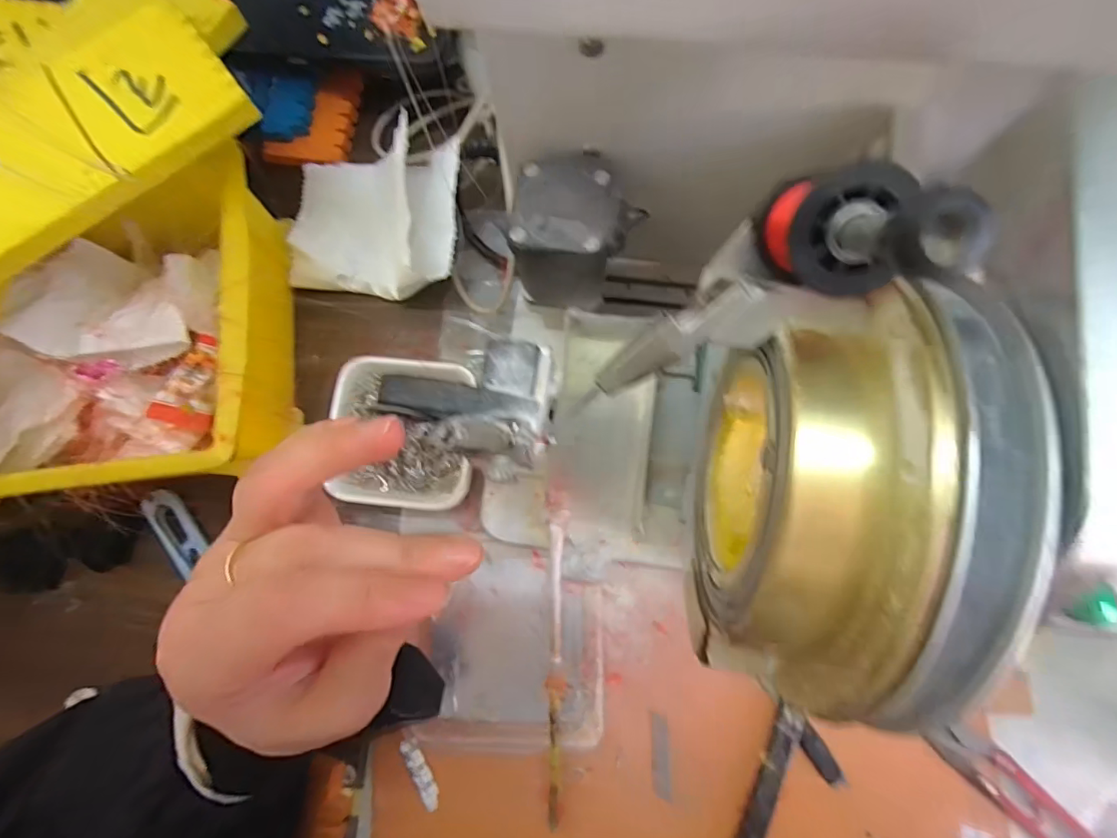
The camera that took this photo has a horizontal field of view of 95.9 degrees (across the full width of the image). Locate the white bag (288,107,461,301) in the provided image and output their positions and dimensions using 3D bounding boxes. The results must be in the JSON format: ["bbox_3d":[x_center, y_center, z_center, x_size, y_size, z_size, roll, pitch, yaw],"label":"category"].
[{"bbox_3d":[-0.115,-0.130,0.311,0.117,0.051,0.107,5,80,4],"label":"white bag"}]

